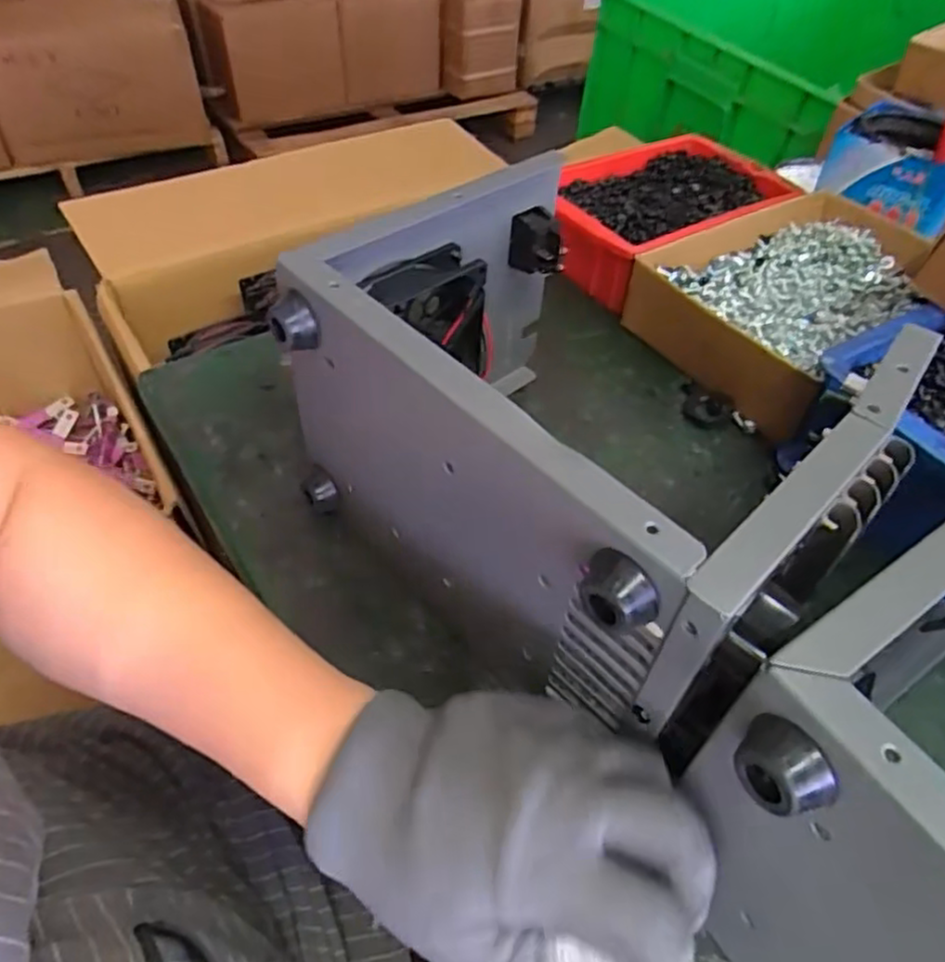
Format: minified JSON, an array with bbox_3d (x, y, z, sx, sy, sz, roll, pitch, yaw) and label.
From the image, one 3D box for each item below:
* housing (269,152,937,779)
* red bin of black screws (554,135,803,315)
[{"bbox_3d":[0.047,-0.022,0.336,0.186,0.139,0.228,-35,59,-30],"label":"housing"},{"bbox_3d":[0.149,-0.216,0.588,0.207,0.060,0.131,-26,55,-25],"label":"red bin of black screws"}]

